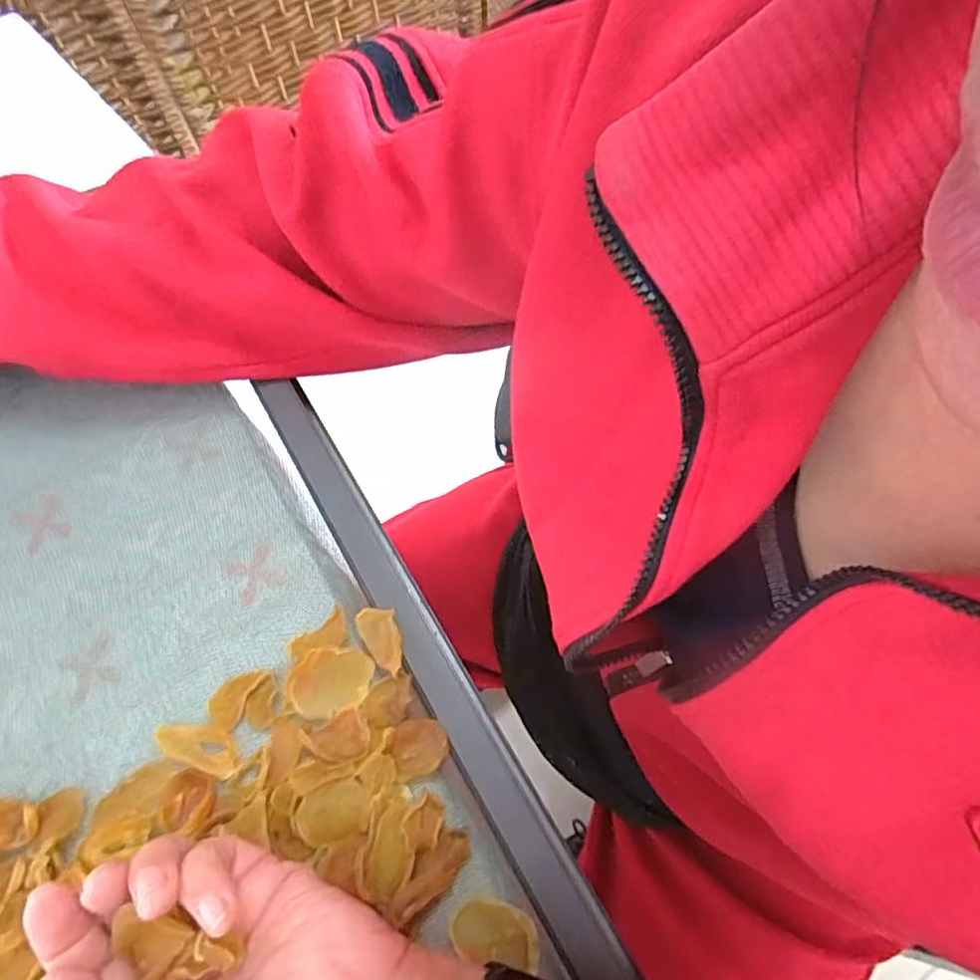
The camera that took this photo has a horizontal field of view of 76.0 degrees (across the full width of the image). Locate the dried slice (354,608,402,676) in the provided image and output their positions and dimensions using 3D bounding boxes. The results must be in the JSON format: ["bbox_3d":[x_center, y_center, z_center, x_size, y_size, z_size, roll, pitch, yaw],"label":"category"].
[{"bbox_3d":[-0.049,0.070,0.287,0.017,0.010,0.031,-17,65,-6],"label":"dried slice"}]

